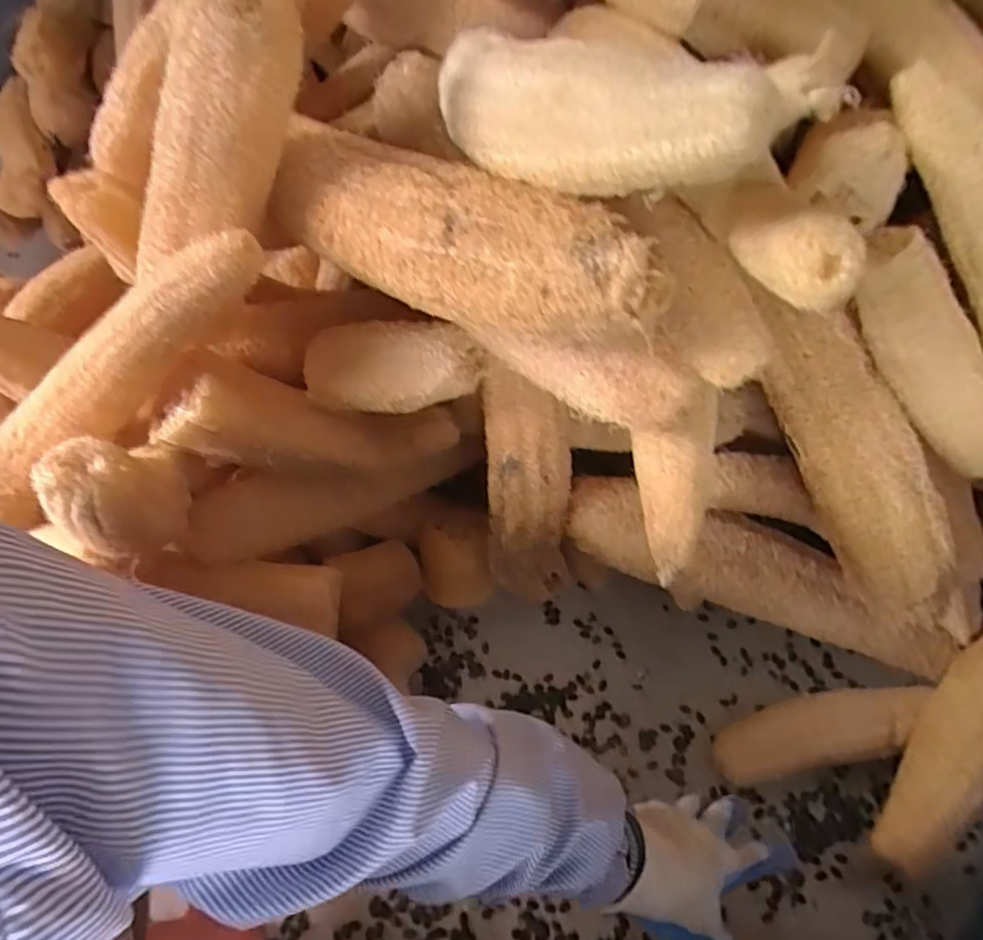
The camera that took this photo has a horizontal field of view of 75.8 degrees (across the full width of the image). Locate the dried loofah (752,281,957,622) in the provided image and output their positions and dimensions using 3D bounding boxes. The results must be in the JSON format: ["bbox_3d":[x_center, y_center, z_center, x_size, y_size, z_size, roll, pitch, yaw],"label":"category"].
[{"bbox_3d":[0.295,-0.018,0.517,0.070,0.059,0.289,-23,89,-11],"label":"dried loofah"}]

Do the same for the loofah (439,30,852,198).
[{"bbox_3d":[0.039,-0.203,0.357,0.063,0.068,0.315,-33,43,-16],"label":"loofah"}]

